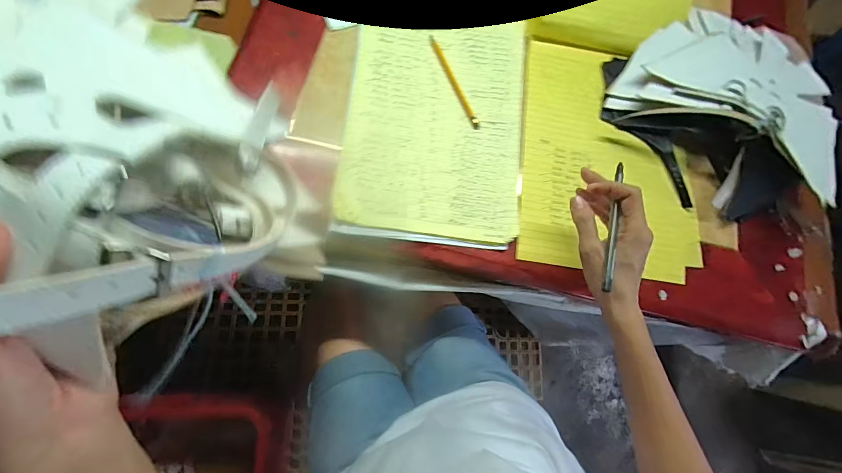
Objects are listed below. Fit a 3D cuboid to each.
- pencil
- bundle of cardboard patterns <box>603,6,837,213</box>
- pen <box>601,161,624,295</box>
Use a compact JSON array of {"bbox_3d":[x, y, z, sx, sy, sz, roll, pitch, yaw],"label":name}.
[{"bbox_3d":[0.043,-0.209,0.487,0.011,0.006,0.148,-22,81,-13],"label":"pencil"},{"bbox_3d":[0.407,-0.198,0.492,0.261,0.047,0.262,27,66,12],"label":"bundle of cardboard patterns"},{"bbox_3d":[0.187,-0.013,0.354,0.007,0.008,0.128,14,75,-1],"label":"pen"}]

